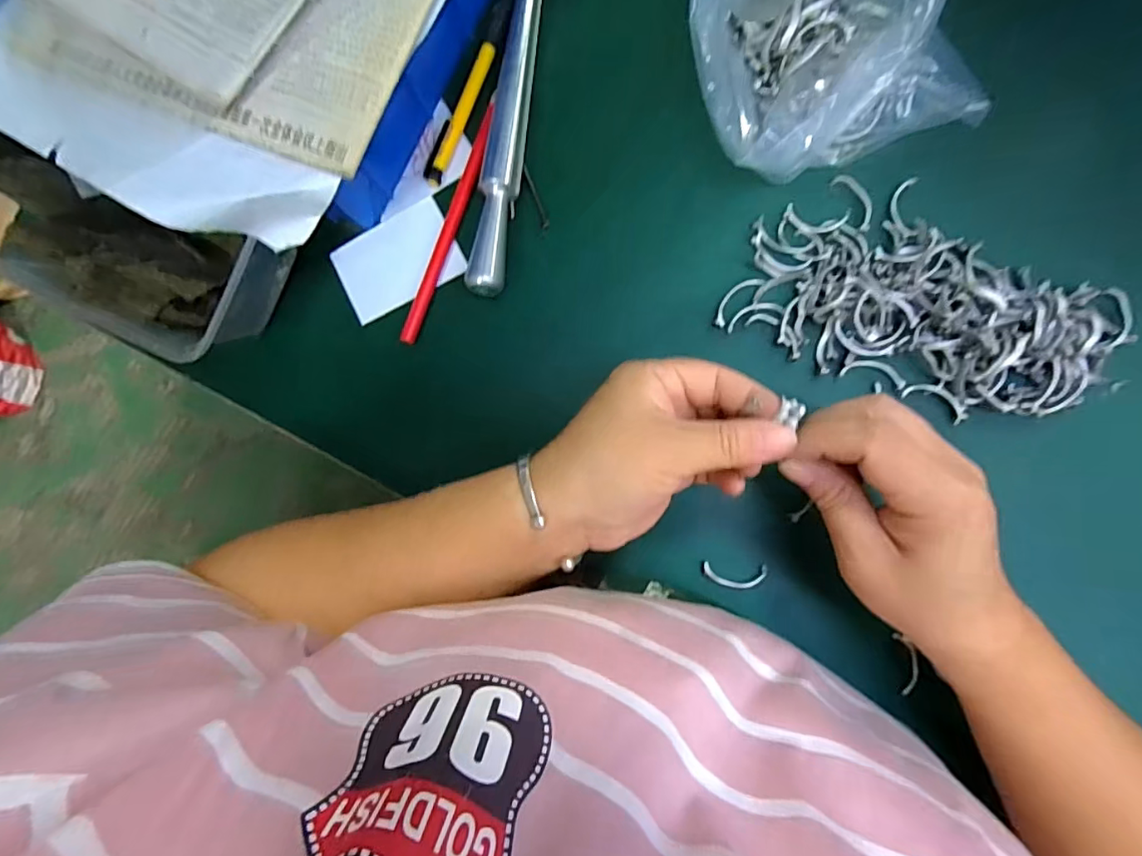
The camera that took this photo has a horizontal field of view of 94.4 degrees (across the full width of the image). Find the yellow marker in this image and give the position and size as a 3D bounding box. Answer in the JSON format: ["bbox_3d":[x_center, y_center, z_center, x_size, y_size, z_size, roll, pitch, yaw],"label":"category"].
[{"bbox_3d":[-0.070,-0.193,0.325,0.012,0.007,0.089,24,90,7],"label":"yellow marker"}]

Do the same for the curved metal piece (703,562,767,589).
[{"bbox_3d":[0.094,0.083,0.299,0.035,0.004,0.013,2,68,1],"label":"curved metal piece"}]

